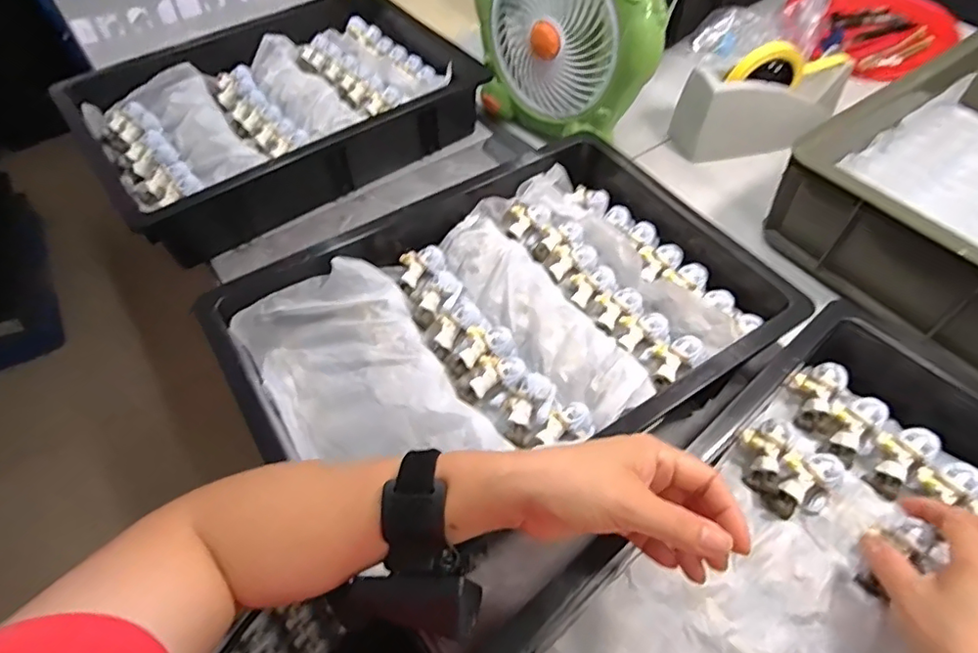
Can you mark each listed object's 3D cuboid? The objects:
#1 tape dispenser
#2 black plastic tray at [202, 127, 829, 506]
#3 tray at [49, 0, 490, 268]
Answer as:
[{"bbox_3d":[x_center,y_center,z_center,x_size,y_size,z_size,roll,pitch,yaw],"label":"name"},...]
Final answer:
[{"bbox_3d":[0.345,-0.284,0.698,0.200,0.124,0.061,-6,54,-3],"label":"tape dispenser"},{"bbox_3d":[0.024,-0.011,0.508,0.469,0.061,0.319,-28,59,-18],"label":"black plastic tray"},{"bbox_3d":[-0.273,-0.300,0.728,0.440,0.078,0.385,-31,59,-19],"label":"tray"}]

